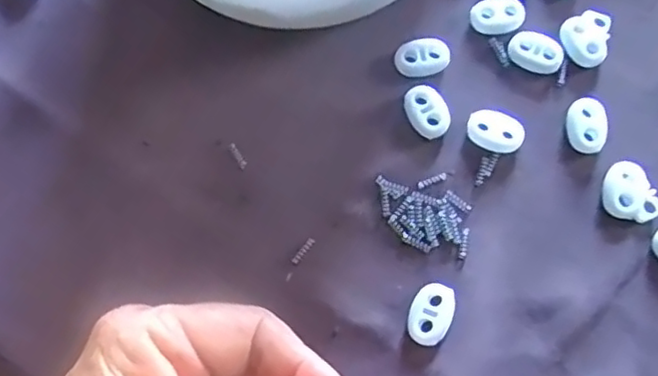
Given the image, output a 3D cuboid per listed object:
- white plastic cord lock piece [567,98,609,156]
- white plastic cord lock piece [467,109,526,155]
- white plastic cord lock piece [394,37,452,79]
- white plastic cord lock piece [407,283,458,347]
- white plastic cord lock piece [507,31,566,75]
[{"bbox_3d":[0.104,-0.025,0.264,0.015,0.004,0.023,6,76,2],"label":"white plastic cord lock piece"},{"bbox_3d":[0.067,-0.022,0.265,0.022,0.004,0.017,20,77,5],"label":"white plastic cord lock piece"},{"bbox_3d":[0.039,-0.054,0.273,0.023,0.004,0.016,-9,76,-2],"label":"white plastic cord lock piece"},{"bbox_3d":[0.038,0.047,0.243,0.015,0.005,0.023,24,77,6],"label":"white plastic cord lock piece"},{"bbox_3d":[0.086,-0.056,0.272,0.022,0.004,0.016,20,77,6],"label":"white plastic cord lock piece"}]

